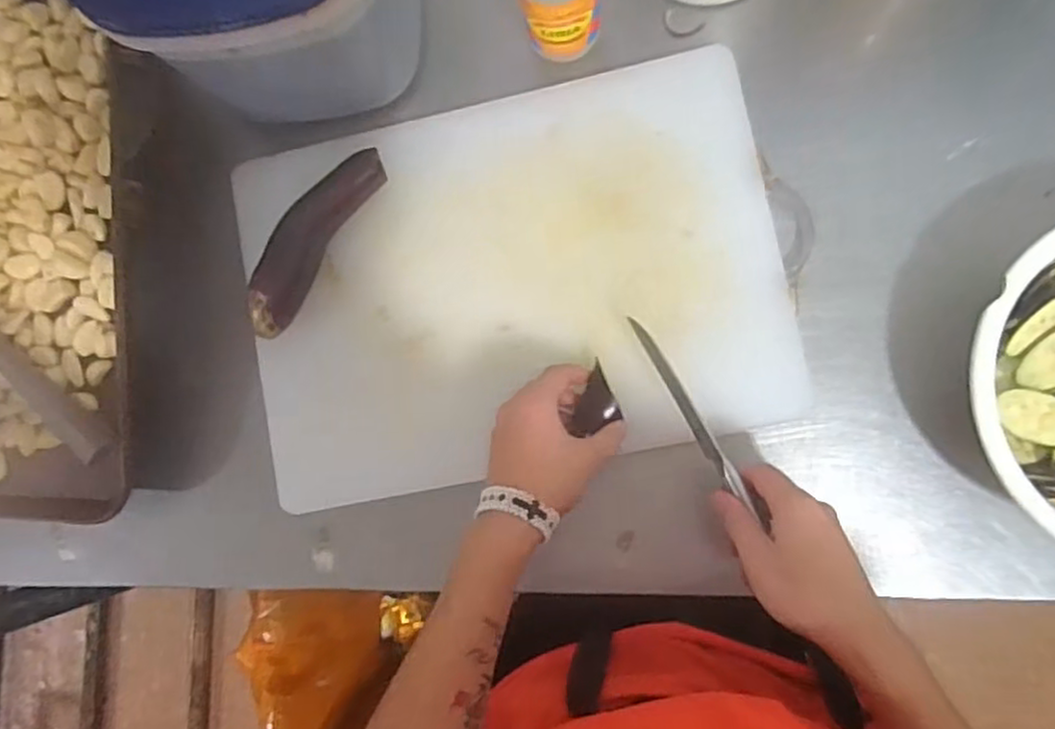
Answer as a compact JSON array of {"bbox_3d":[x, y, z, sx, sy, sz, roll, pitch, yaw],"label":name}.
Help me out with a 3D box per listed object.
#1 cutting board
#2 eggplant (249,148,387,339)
[{"bbox_3d":[-0.016,-0.065,0.567,0.430,0.016,0.295,-12,90,4],"label":"cutting board"},{"bbox_3d":[-0.180,-0.105,0.578,0.046,0.042,0.176,33,90,8],"label":"eggplant"}]

